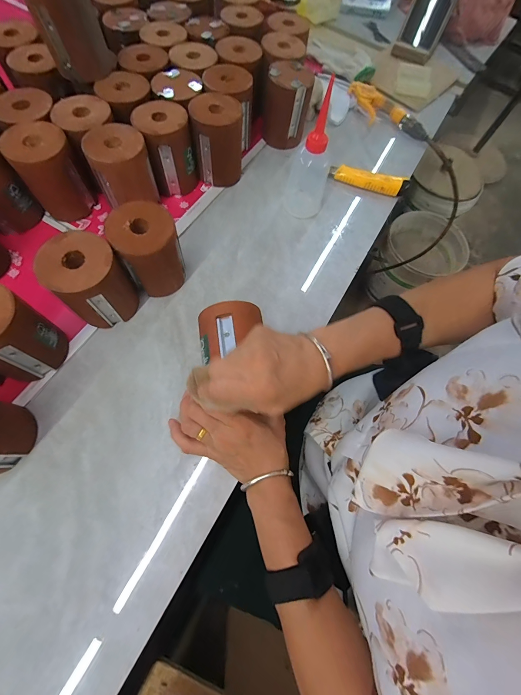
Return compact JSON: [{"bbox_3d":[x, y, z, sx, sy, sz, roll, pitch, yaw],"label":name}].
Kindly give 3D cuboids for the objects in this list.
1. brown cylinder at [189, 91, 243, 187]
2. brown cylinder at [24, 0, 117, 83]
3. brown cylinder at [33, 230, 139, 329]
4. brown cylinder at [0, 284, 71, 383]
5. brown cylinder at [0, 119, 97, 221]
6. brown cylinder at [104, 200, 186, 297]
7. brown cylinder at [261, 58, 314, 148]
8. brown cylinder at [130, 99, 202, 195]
[{"bbox_3d":[-0.067,-0.329,0.473,0.070,0.107,0.072,-6,68,-6],"label":"brown cylinder"},{"bbox_3d":[-0.254,-0.434,0.392,0.069,0.106,0.068,8,68,-2],"label":"brown cylinder"},{"bbox_3d":[-0.203,-0.074,0.359,0.077,0.105,0.079,33,69,10],"label":"brown cylinder"},{"bbox_3d":[-0.280,-0.012,0.330,0.076,0.106,0.079,21,68,6],"label":"brown cylinder"},{"bbox_3d":[-0.300,-0.251,0.427,0.078,0.103,0.076,-29,72,-14],"label":"brown cylinder"},{"bbox_3d":[-0.142,-0.119,0.381,0.080,0.105,0.077,-14,69,-9],"label":"brown cylinder"},{"bbox_3d":[0.047,-0.429,0.523,0.077,0.102,0.073,8,67,0],"label":"brown cylinder"},{"bbox_3d":[-0.144,-0.306,0.457,0.071,0.102,0.078,-20,70,-11],"label":"brown cylinder"}]

